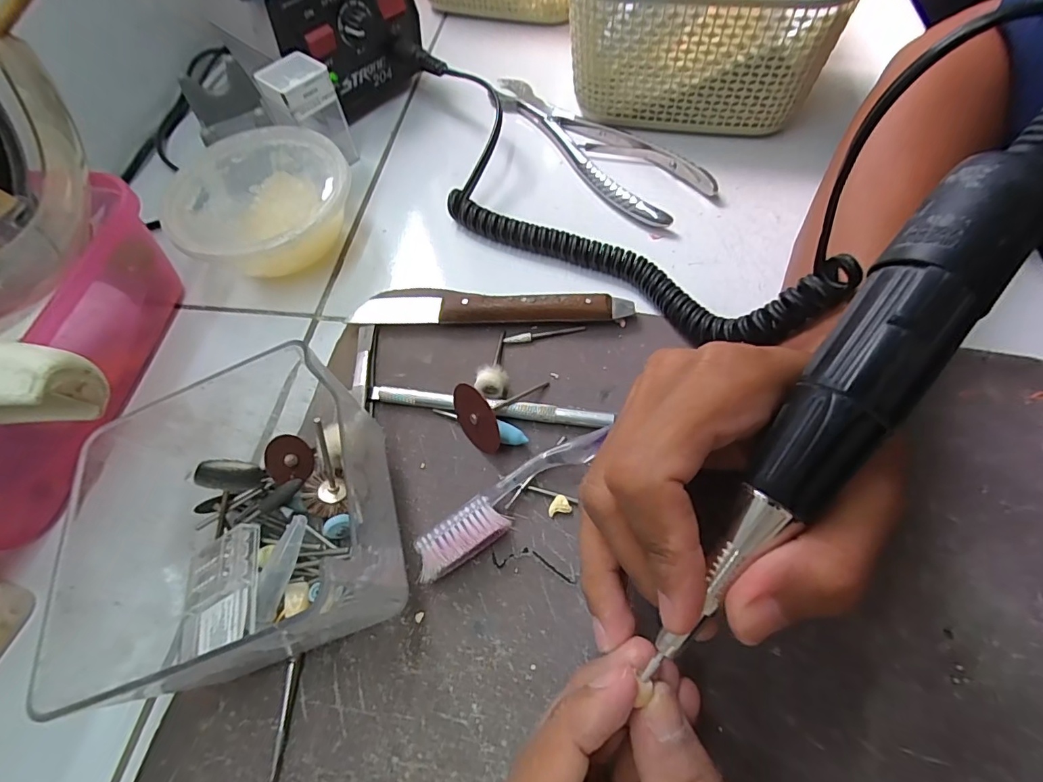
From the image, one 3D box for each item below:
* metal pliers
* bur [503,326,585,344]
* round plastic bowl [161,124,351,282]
[{"bbox_3d":[0.051,-0.178,0.335,0.061,0.012,0.189,-29,63,-12],"label":"metal pliers"},{"bbox_3d":[0.012,-0.030,0.256,0.043,0.004,0.005,-8,60,-1],"label":"bur"},{"bbox_3d":[-0.149,-0.104,0.287,0.102,0.045,0.105,-2,60,3],"label":"round plastic bowl"}]

